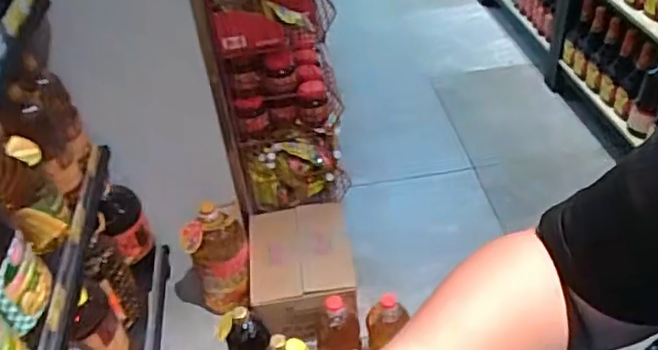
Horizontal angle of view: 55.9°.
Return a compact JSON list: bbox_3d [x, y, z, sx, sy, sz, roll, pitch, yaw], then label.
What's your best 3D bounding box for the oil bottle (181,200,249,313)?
[{"bbox_3d":[-0.301,0.206,1.681,0.163,0.297,0.149,-13,41,-9],"label":"oil bottle"}]

